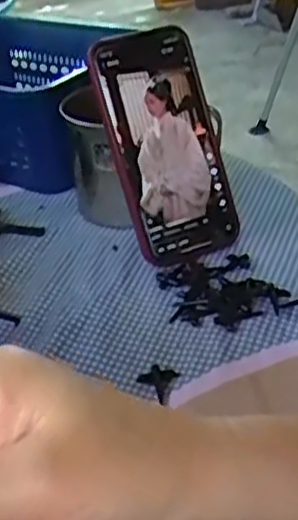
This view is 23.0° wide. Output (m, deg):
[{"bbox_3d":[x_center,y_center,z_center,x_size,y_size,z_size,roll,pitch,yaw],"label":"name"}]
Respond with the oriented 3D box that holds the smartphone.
[{"bbox_3d":[0.013,-0.080,0.514,0.074,0.158,0.015,-19,7,-19],"label":"smartphone"}]

